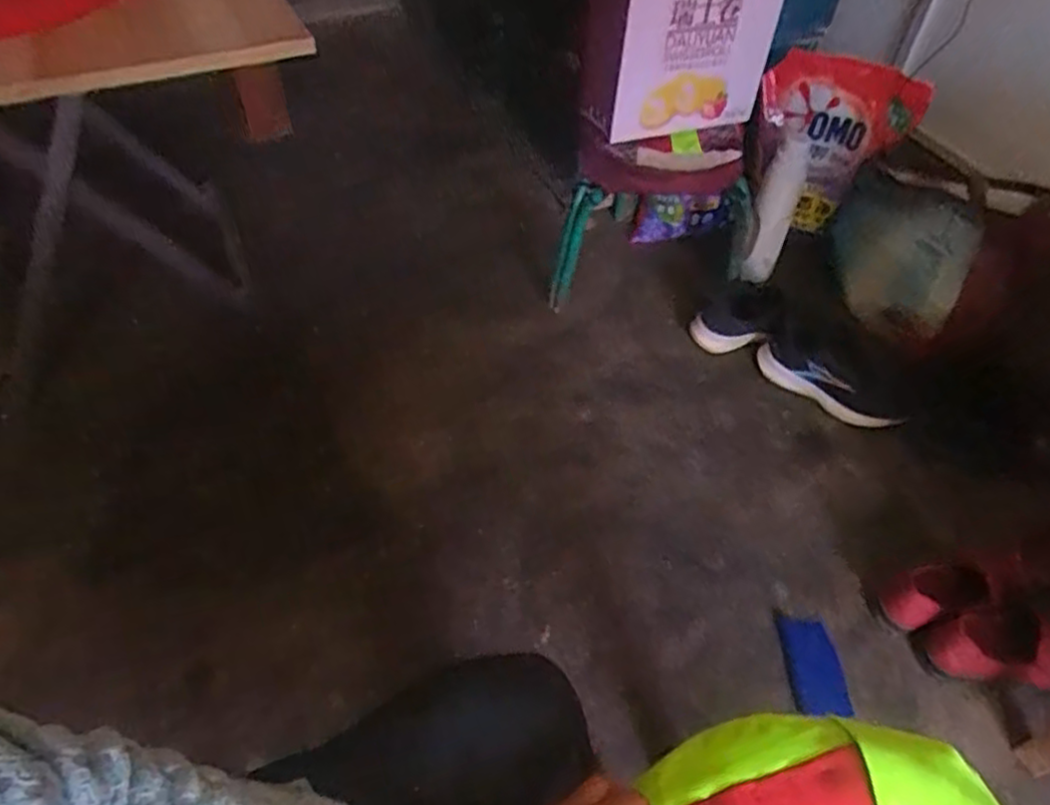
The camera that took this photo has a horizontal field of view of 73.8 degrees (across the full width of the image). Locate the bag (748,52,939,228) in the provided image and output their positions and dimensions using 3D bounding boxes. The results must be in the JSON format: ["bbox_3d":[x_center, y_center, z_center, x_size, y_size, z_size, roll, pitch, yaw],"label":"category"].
[{"bbox_3d":[0.478,-0.413,1.130,0.225,0.241,0.052,29,55,21],"label":"bag"}]

